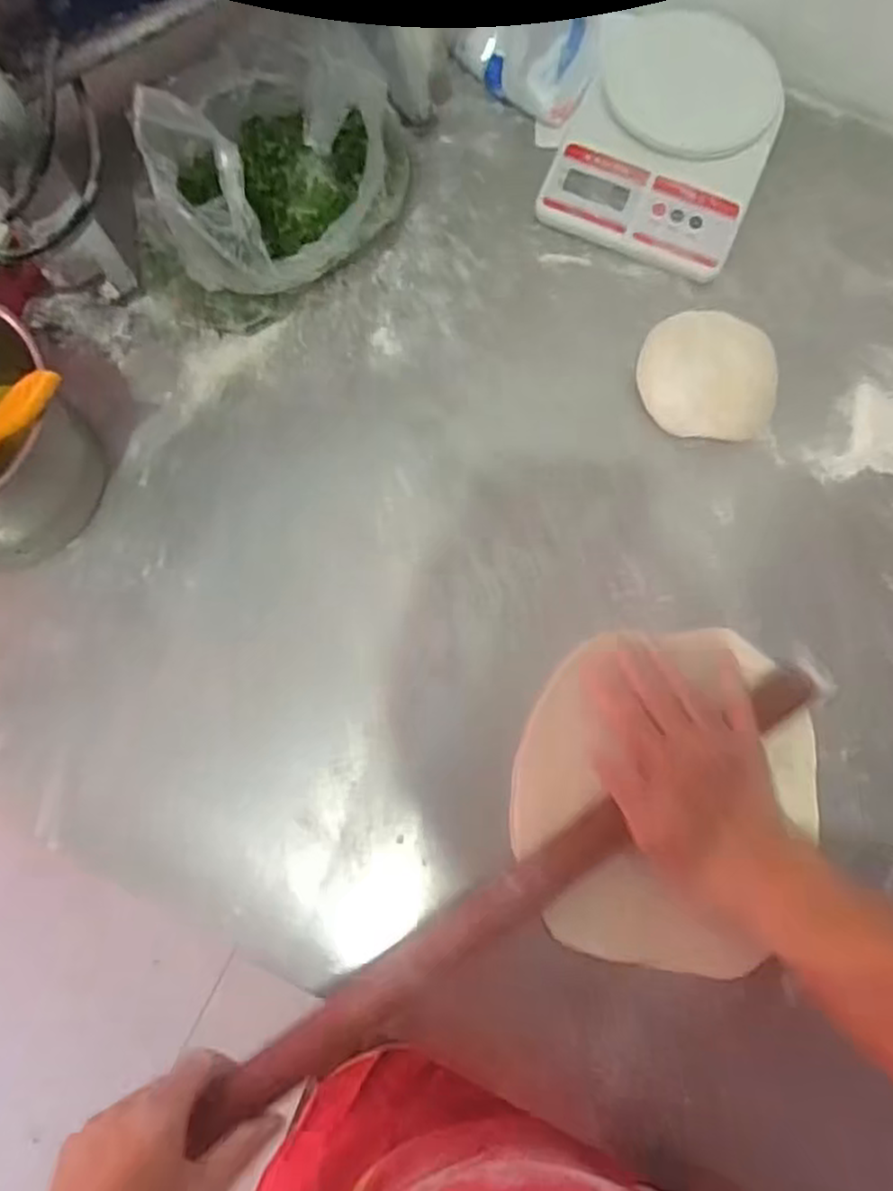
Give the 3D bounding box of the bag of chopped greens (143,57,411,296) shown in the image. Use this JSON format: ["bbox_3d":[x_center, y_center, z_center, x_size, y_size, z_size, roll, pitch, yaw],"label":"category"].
[{"bbox_3d":[-0.106,-0.296,0.499,0.143,0.140,0.193,3,77,0],"label":"bag of chopped greens"}]

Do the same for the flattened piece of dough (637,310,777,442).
[{"bbox_3d":[0.191,-0.157,0.522,0.096,0.035,0.087,-3,77,-1],"label":"flattened piece of dough"}]

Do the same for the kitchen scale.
[{"bbox_3d":[0.175,-0.355,0.564,0.149,0.043,0.195,23,78,5],"label":"kitchen scale"}]

